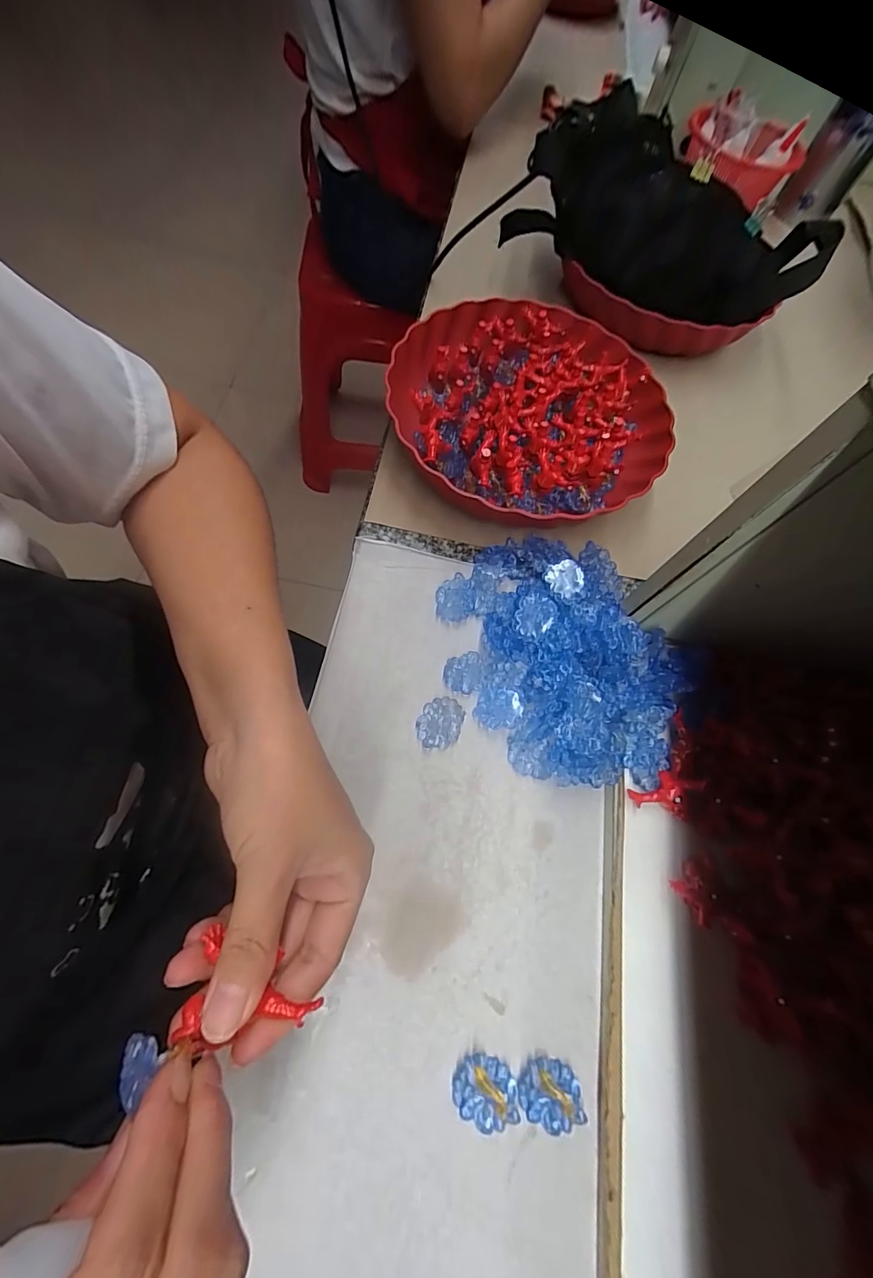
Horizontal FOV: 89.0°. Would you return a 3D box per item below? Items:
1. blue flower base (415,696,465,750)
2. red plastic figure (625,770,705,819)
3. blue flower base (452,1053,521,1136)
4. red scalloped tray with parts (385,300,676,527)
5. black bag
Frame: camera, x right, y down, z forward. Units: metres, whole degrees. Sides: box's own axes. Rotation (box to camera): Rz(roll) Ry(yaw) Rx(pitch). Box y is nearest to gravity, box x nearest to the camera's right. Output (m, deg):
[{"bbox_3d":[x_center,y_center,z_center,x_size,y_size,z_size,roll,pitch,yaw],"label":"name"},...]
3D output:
[{"bbox_3d":[0.003,0.060,0.318,0.031,0.005,0.036,16,67,0],"label":"blue flower base"},{"bbox_3d":[0.148,0.101,0.290,0.038,0.023,0.023,16,67,0],"label":"red plastic figure"},{"bbox_3d":[0.027,0.248,0.240,0.032,0.013,0.035,2,68,-6],"label":"blue flower base"},{"bbox_3d":[0.077,-0.199,0.393,0.238,0.050,0.239,-34,76,-18],"label":"red scalloped tray with parts"},{"bbox_3d":[0.230,-0.415,0.429,0.317,0.101,0.158,22,67,2],"label":"black bag"}]

